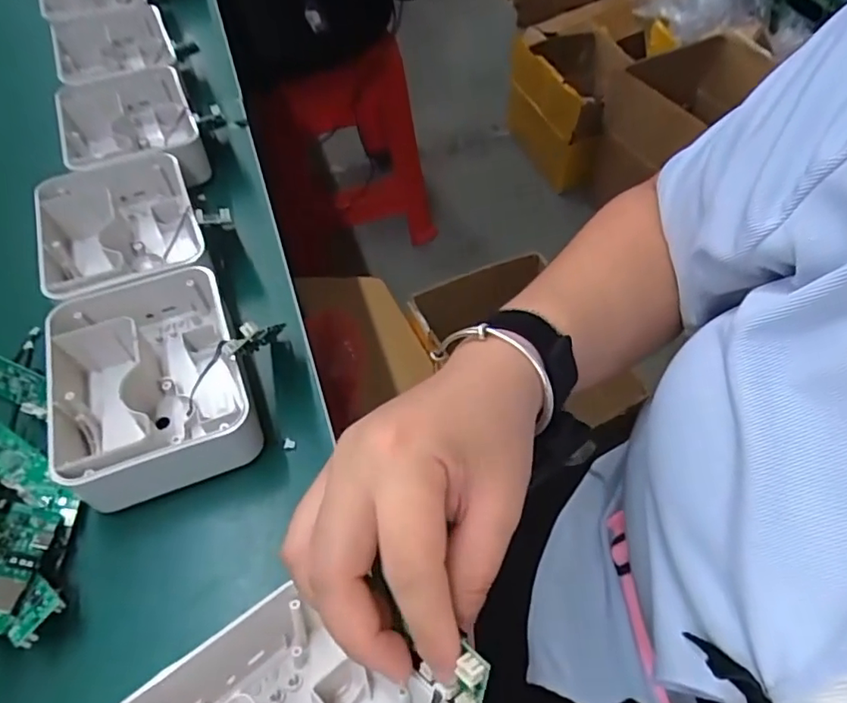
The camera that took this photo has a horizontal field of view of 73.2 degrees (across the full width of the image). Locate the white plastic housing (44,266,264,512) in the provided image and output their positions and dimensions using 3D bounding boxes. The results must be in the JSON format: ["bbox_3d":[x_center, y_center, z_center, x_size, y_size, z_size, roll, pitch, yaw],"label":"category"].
[{"bbox_3d":[-0.157,0.017,0.332,0.100,0.042,0.134,-21,58,-12],"label":"white plastic housing"}]

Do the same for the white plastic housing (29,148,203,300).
[{"bbox_3d":[-0.209,-0.083,0.404,0.100,0.042,0.133,-21,58,-12],"label":"white plastic housing"}]

